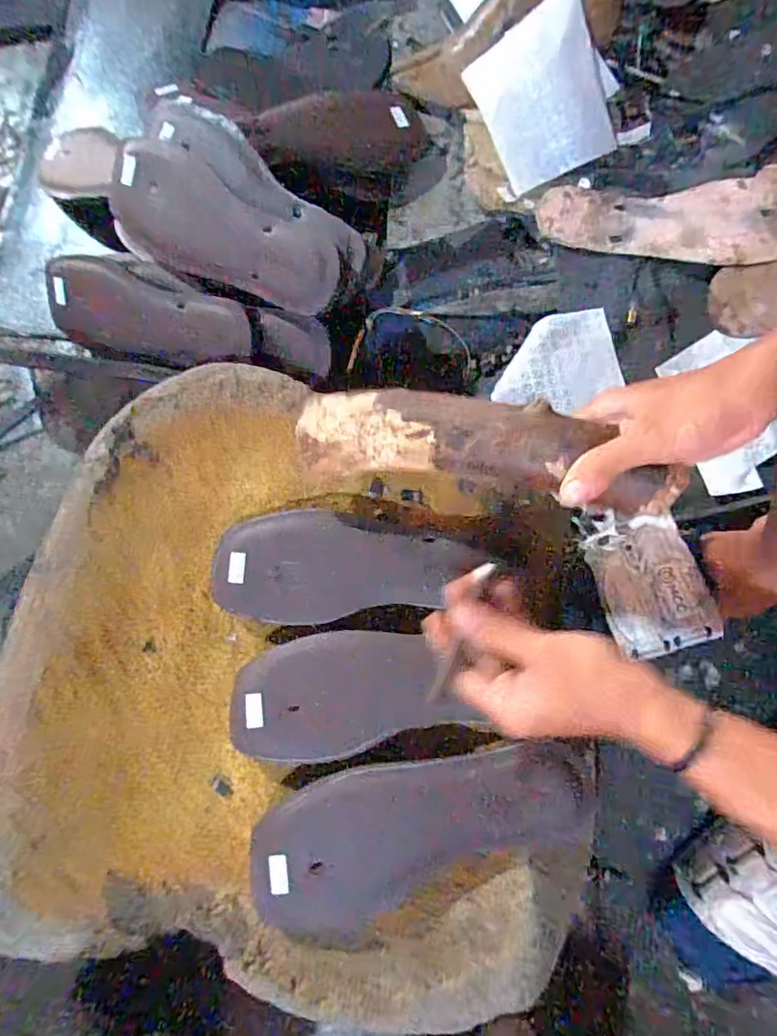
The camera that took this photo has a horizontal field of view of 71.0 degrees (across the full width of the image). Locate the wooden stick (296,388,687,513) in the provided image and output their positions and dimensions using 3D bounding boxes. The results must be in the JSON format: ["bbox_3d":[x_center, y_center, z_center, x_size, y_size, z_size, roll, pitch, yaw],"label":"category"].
[{"bbox_3d":[0.059,-0.050,0.375,0.255,0.034,0.060,10,80,17],"label":"wooden stick"}]

